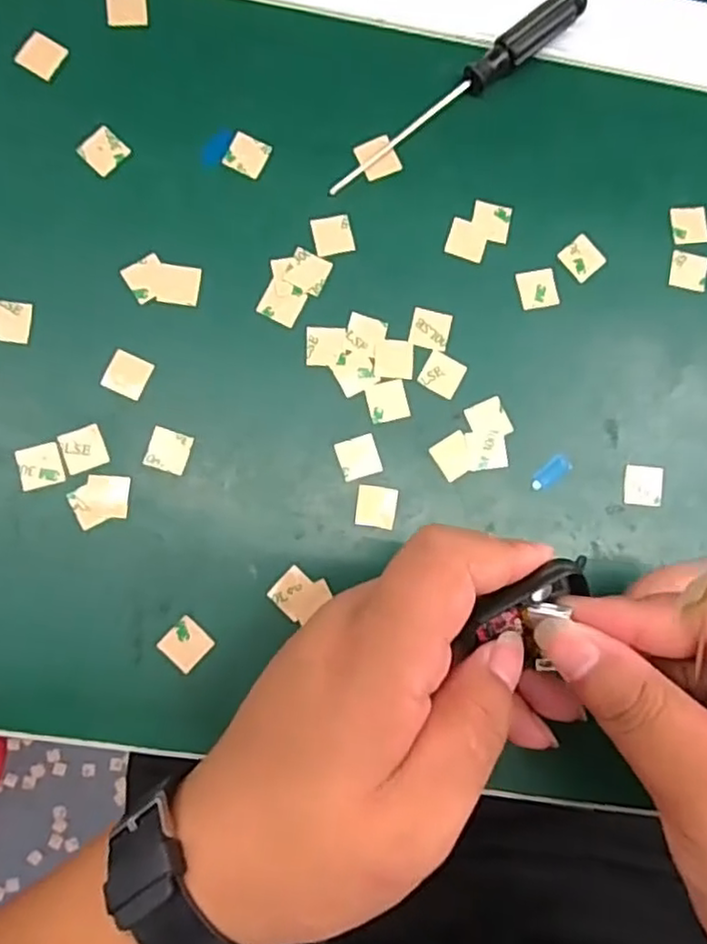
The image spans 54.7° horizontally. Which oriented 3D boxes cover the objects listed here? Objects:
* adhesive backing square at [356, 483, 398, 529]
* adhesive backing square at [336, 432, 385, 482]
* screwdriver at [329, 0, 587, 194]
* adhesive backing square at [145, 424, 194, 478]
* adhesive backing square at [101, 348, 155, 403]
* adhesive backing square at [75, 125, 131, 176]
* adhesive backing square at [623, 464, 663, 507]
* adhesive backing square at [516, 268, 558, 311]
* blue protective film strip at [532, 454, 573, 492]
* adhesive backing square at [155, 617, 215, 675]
[{"bbox_3d":[0.009,0.013,0.262,0.015,0.004,0.015,7,81,-7],"label":"adhesive backing square"},{"bbox_3d":[0.002,-0.005,0.264,0.015,0.004,0.015,-19,81,-8],"label":"adhesive backing square"},{"bbox_3d":[0.044,-0.155,0.277,0.130,0.012,0.015,-41,88,-8],"label":"screwdriver"},{"bbox_3d":[-0.070,-0.008,0.258,0.015,0.004,0.015,18,80,-6],"label":"adhesive backing square"},{"bbox_3d":[-0.086,-0.037,0.260,0.015,0.004,0.016,24,80,-7],"label":"adhesive backing square"},{"bbox_3d":[-0.098,-0.126,0.269,0.014,0.004,0.016,41,75,-6],"label":"adhesive backing square"},{"bbox_3d":[0.116,0.005,0.273,0.016,0.004,0.016,6,84,-6],"label":"adhesive backing square"},{"bbox_3d":[0.075,-0.074,0.278,0.015,0.004,0.016,-10,84,-4],"label":"adhesive backing square"},{"bbox_3d":[0.078,0.001,0.269,0.018,0.004,0.008,-41,88,-8],"label":"blue protective film strip"},{"bbox_3d":[-0.061,0.063,0.250,0.015,0.004,0.015,44,80,3],"label":"adhesive backing square"}]

